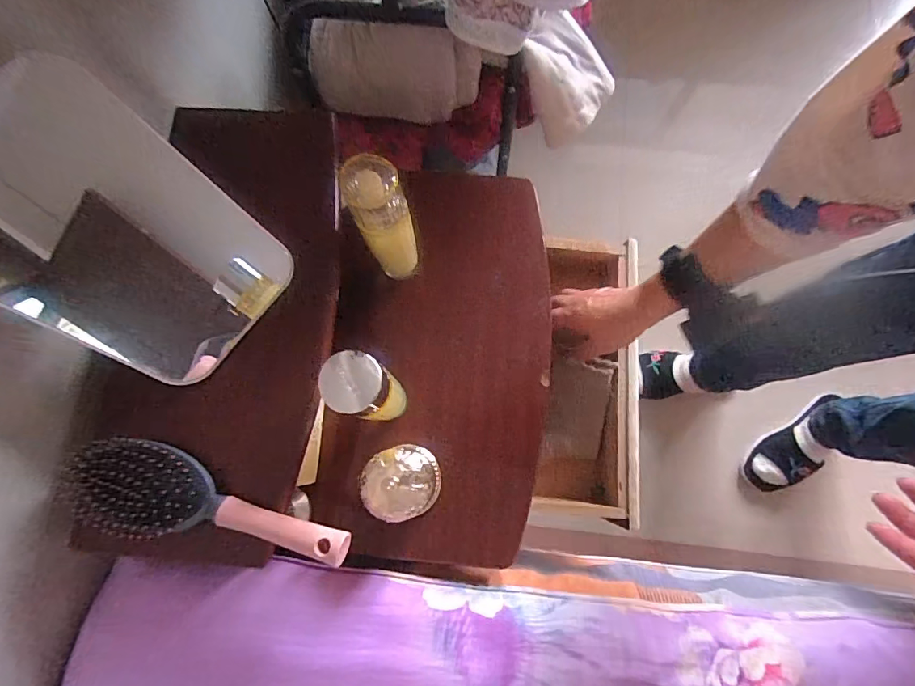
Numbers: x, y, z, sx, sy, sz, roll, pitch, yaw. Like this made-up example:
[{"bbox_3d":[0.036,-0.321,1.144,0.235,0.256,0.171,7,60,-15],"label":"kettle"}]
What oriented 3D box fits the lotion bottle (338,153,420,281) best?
[{"bbox_3d":[-0.064,-0.103,0.426,0.044,0.170,0.044,-20,78,-3],"label":"lotion bottle"}]

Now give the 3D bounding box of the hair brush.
[{"bbox_3d":[-0.188,0.119,0.352,0.212,0.030,0.066,7,78,3],"label":"hair brush"}]

